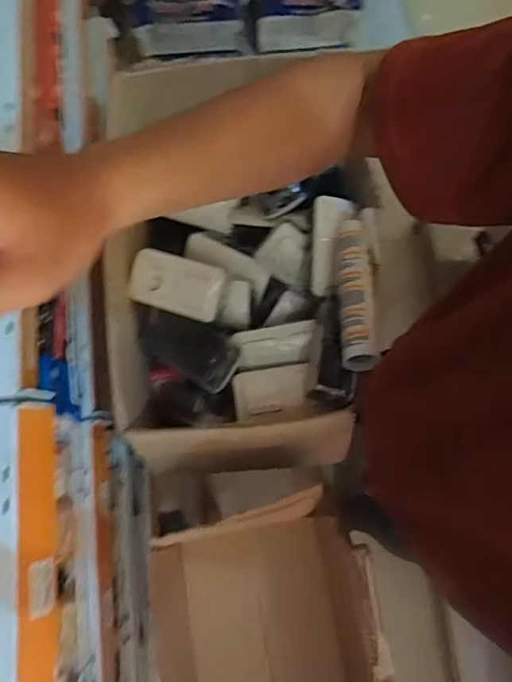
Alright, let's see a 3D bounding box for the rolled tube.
[{"bbox_3d":[0.130,-0.069,0.640,0.043,0.044,0.210,2,64,0],"label":"rolled tube"}]

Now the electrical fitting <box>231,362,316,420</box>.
[{"bbox_3d":[0.030,0.075,0.713,0.119,0.022,0.079,-6,76,-2],"label":"electrical fitting"}]

